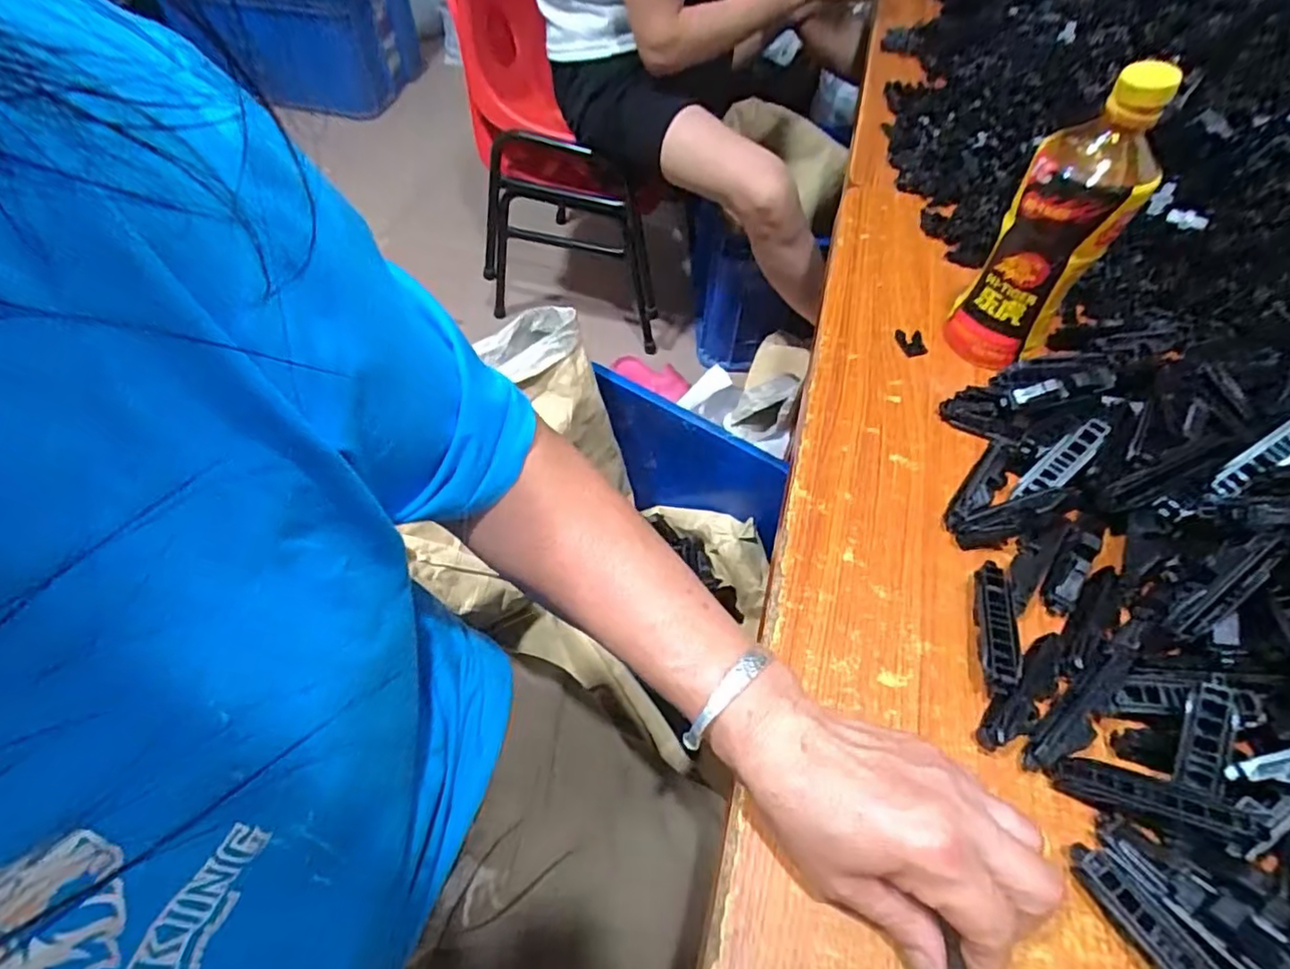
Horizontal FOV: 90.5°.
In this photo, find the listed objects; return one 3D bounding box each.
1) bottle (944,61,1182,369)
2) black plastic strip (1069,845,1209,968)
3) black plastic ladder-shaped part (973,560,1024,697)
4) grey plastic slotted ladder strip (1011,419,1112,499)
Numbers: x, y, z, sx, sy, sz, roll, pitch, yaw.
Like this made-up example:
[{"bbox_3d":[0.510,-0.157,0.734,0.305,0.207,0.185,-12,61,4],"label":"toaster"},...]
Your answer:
[{"bbox_3d":[0.270,-0.165,0.429,0.060,0.194,0.056,-3,55,-4],"label":"bottle"},{"bbox_3d":[0.226,0.199,0.281,0.015,0.005,0.079,-42,54,1],"label":"black plastic strip"},{"bbox_3d":[0.200,0.080,0.362,0.018,0.016,0.081,14,56,8],"label":"black plastic ladder-shaped part"},{"bbox_3d":[0.268,-0.014,0.411,0.068,0.008,0.020,-43,58,6],"label":"grey plastic slotted ladder strip"}]

